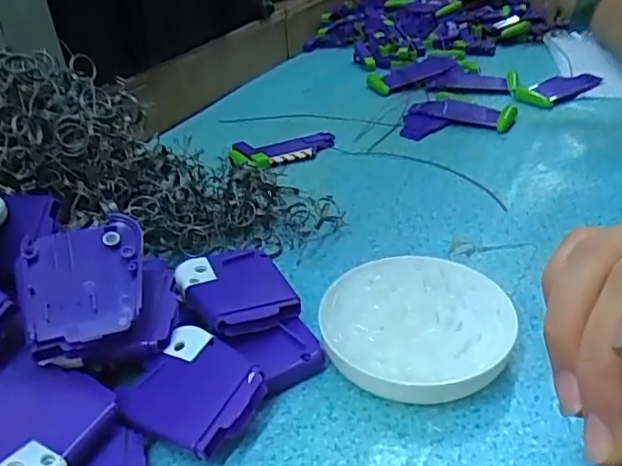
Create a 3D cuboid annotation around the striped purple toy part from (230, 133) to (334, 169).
[{"bbox_3d":[-0.023,-0.067,0.485,0.084,0.010,0.040,-7,33,-4],"label":"striped purple toy part"}]

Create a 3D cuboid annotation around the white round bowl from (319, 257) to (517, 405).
[{"bbox_3d":[0.051,0.045,0.289,0.089,0.023,0.085,-3,33,2],"label":"white round bowl"}]

